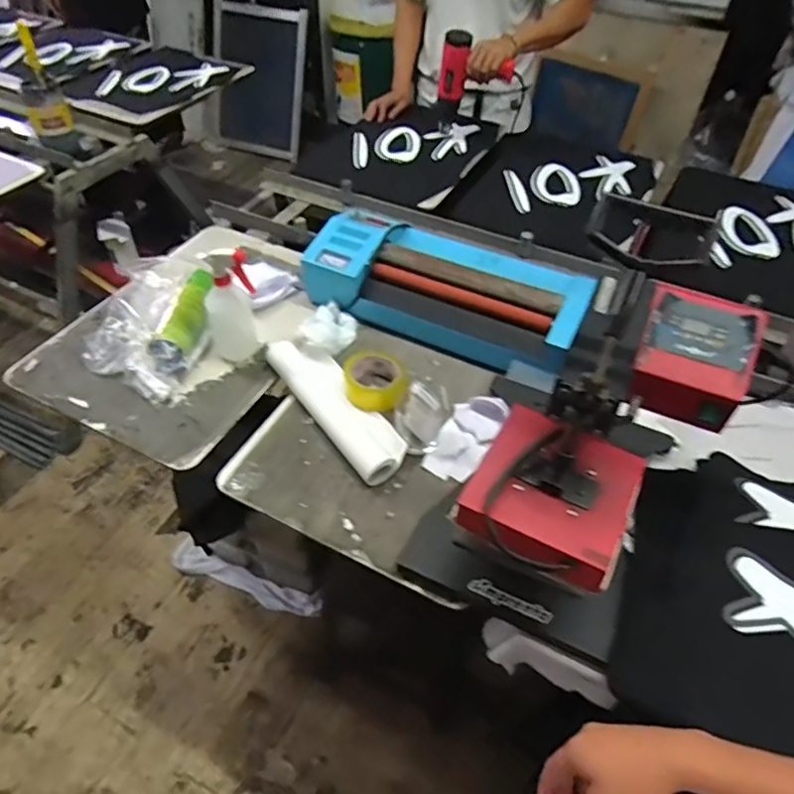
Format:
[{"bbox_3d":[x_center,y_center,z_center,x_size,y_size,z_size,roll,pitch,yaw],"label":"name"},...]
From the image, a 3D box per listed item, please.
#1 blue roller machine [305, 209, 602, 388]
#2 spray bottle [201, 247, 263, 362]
[{"bbox_3d":[0.090,-0.202,1.062,0.500,0.133,0.207,23,51,17],"label":"blue roller machine"},{"bbox_3d":[-0.279,-0.157,0.946,0.081,0.211,0.069,-16,51,-16],"label":"spray bottle"}]

